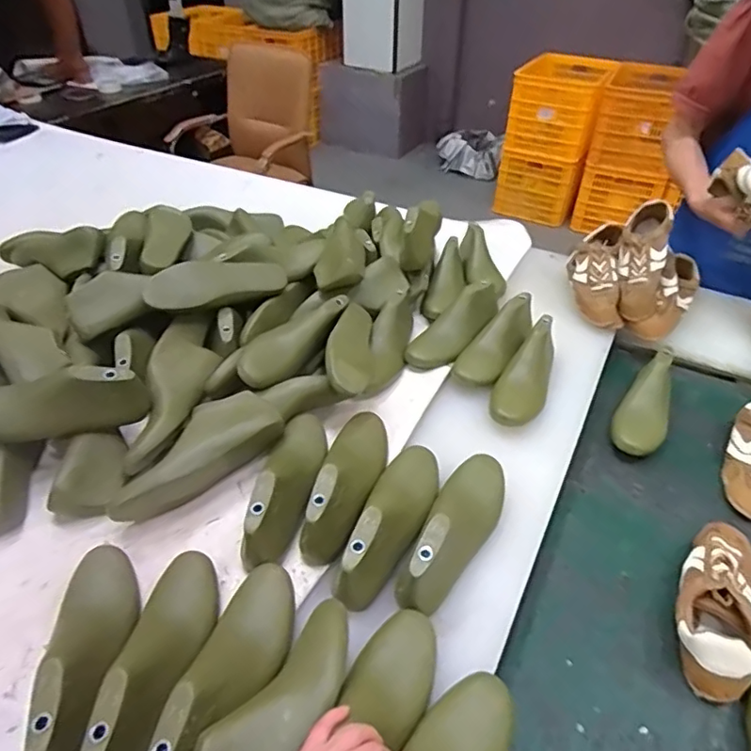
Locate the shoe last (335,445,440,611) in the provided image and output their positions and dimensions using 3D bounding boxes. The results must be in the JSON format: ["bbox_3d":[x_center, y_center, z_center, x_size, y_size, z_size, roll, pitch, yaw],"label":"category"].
[{"bbox_3d":[0.025,0.172,0.690,0.070,0.079,0.246,14,44,16],"label":"shoe last"}]

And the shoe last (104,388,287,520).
[{"bbox_3d":[-0.252,0.107,0.763,0.236,0.070,0.095,-31,49,-29],"label":"shoe last"}]

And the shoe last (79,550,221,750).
[{"bbox_3d":[-0.219,0.279,0.562,0.076,0.069,0.244,1,42,2],"label":"shoe last"}]

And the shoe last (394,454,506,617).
[{"bbox_3d":[0.102,0.179,0.685,0.077,0.082,0.251,19,45,21],"label":"shoe last"}]

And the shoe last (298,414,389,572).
[{"bbox_3d":[-0.033,0.125,0.743,0.078,0.083,0.241,8,42,10],"label":"shoe last"}]

